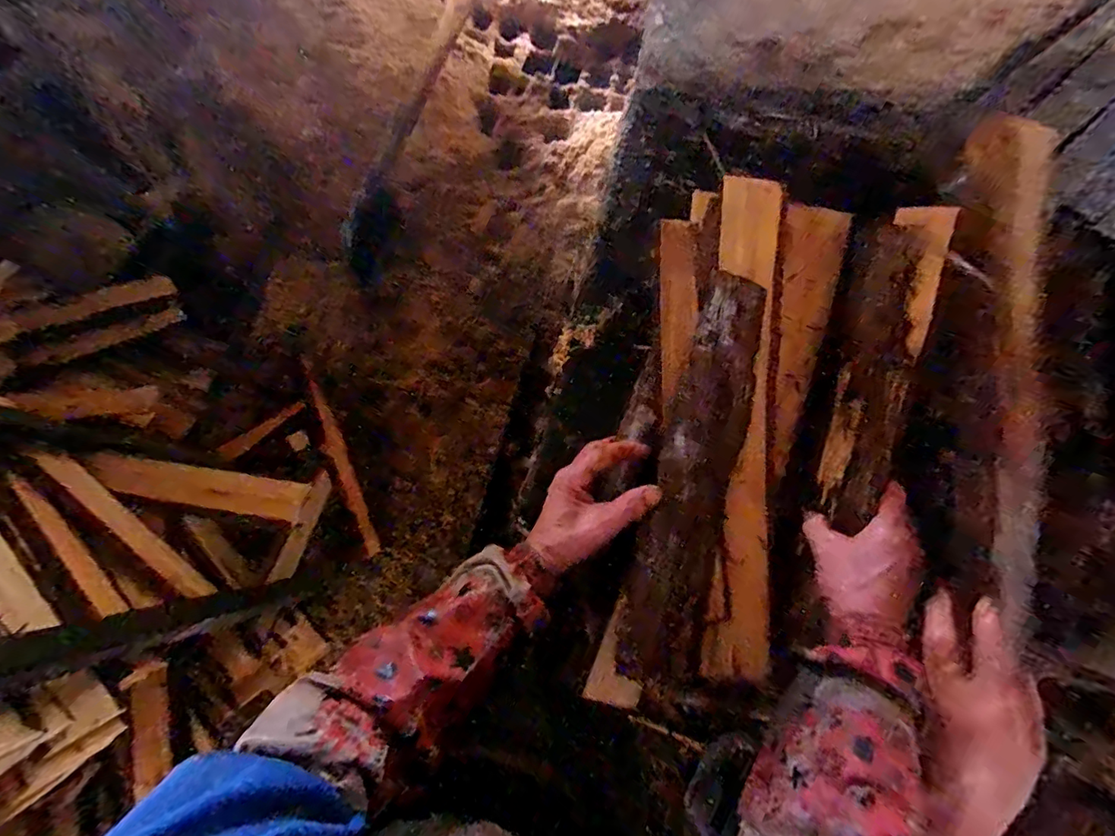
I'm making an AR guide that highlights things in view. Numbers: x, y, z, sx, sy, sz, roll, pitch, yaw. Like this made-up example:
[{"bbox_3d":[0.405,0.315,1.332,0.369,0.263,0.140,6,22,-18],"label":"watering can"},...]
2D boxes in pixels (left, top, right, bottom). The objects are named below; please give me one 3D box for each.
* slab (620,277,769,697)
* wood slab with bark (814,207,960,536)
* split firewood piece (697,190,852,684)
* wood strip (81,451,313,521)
[{"bbox_3d":[0.131,0.041,0.465,0.075,0.027,0.373,16,76,4],"label":"slab"},{"bbox_3d":[0.325,-0.066,0.512,0.063,0.034,0.347,21,79,5],"label":"wood slab with bark"},{"bbox_3d":[0.214,0.000,0.496,0.071,0.035,0.474,16,76,4],"label":"split firewood piece"},{"bbox_3d":[-0.704,0.139,1.035,0.021,0.380,0.083,-4,70,43],"label":"wood strip"}]

